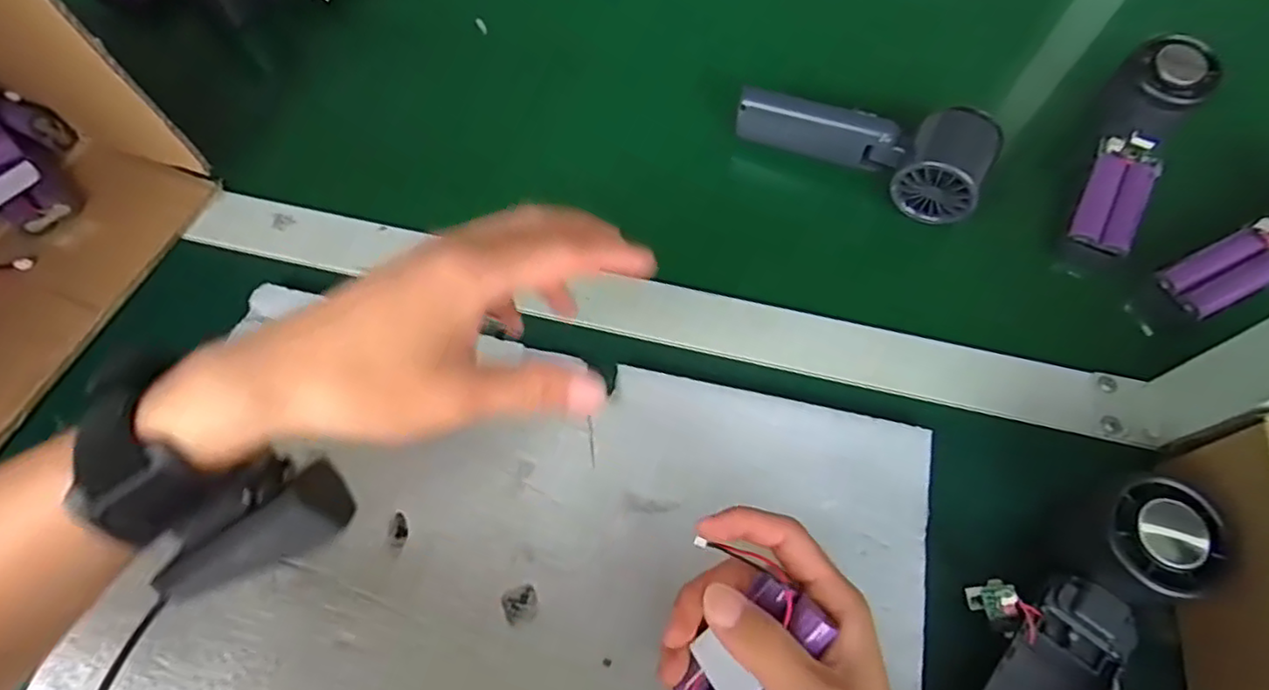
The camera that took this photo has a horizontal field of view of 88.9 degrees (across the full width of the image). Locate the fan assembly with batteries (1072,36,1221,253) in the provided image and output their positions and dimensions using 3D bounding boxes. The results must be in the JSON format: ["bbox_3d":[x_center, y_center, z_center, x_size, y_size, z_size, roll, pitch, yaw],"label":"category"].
[{"bbox_3d":[0.326,-0.129,0.414,0.048,0.057,0.149,24,65,10],"label":"fan assembly with batteries"}]

